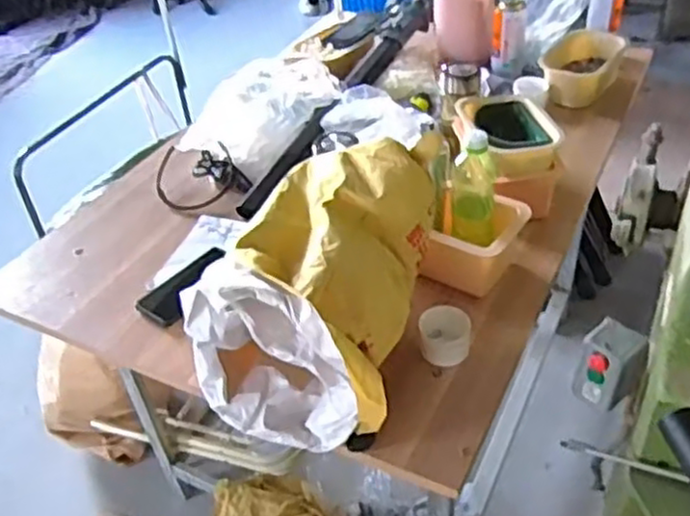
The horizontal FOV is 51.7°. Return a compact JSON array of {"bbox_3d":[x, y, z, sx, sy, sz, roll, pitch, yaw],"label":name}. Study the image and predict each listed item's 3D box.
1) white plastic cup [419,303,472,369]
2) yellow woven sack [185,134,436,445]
[{"bbox_3d":[0.130,0.105,0.932,0.066,0.050,0.074,4,41,12],"label":"white plastic cup"},{"bbox_3d":[-0.037,0.043,0.885,0.238,0.231,0.325,7,42,15],"label":"yellow woven sack"}]

